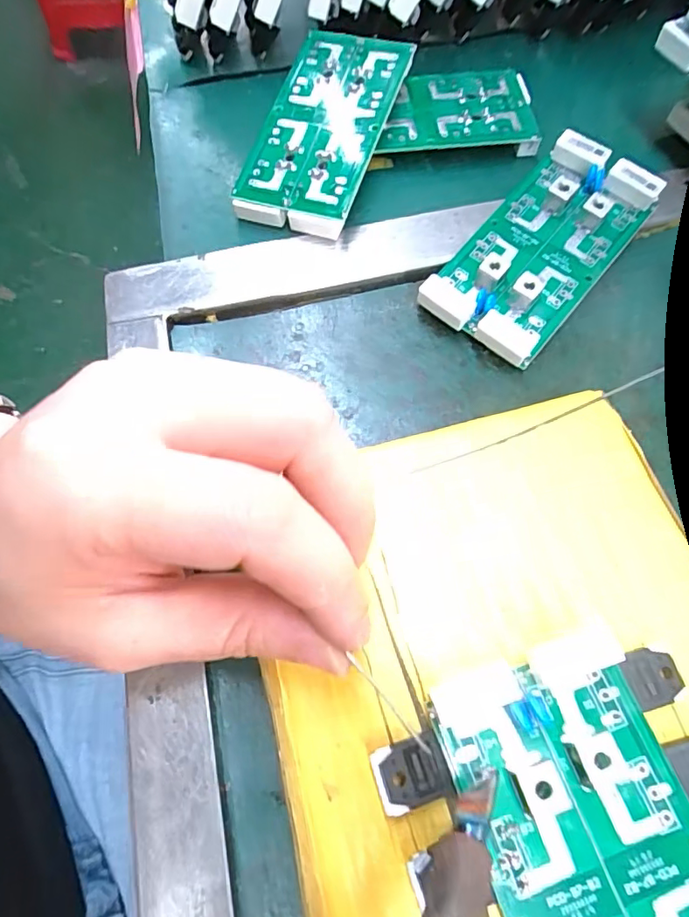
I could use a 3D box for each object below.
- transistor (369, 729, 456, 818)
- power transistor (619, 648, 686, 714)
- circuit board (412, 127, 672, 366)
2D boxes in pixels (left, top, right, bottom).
[{"bbox_3d":[0.018,0.084,0.140,0.019,0.008,0.015,-16,68,-4],"label":"transistor"},{"bbox_3d":[0.086,0.062,0.147,0.015,0.004,0.015,-12,68,-2],"label":"power transistor"},{"bbox_3d":[0.082,-0.089,0.218,0.052,0.014,0.105,37,73,17],"label":"circuit board"}]

